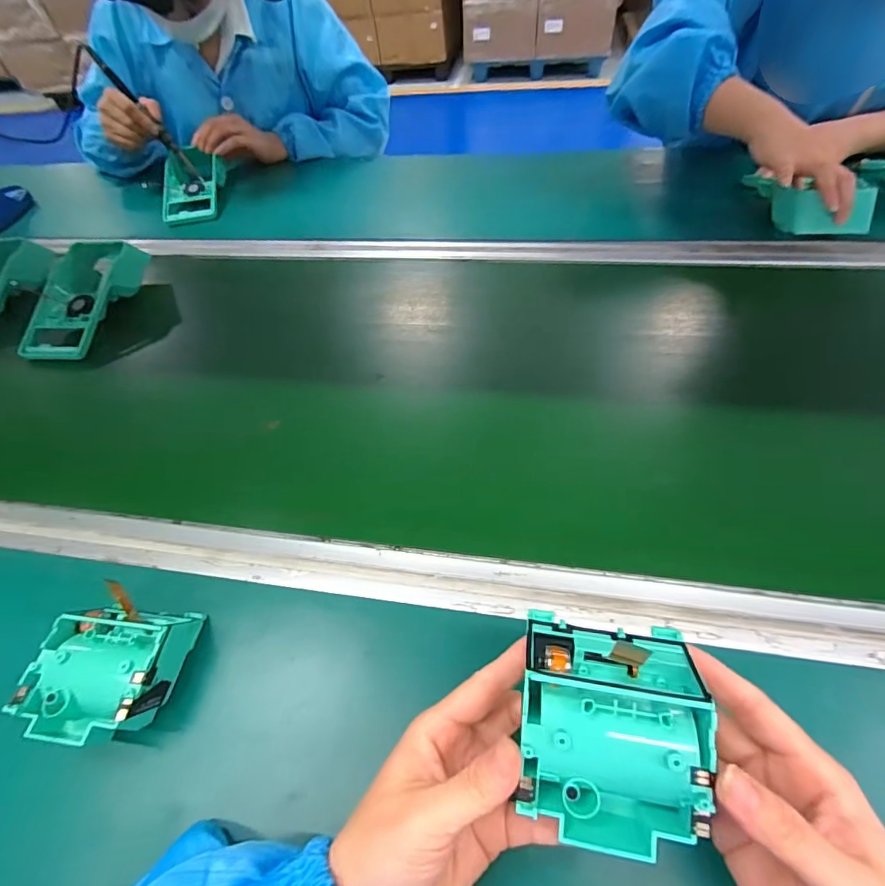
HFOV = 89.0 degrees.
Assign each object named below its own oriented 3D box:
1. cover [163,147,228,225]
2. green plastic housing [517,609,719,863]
[{"bbox_3d":[-0.400,-0.415,0.730,0.101,0.055,0.143,-14,52,-7],"label":"cover"},{"bbox_3d":[0.073,0.126,0.196,0.076,0.042,0.084,5,84,11],"label":"green plastic housing"}]

